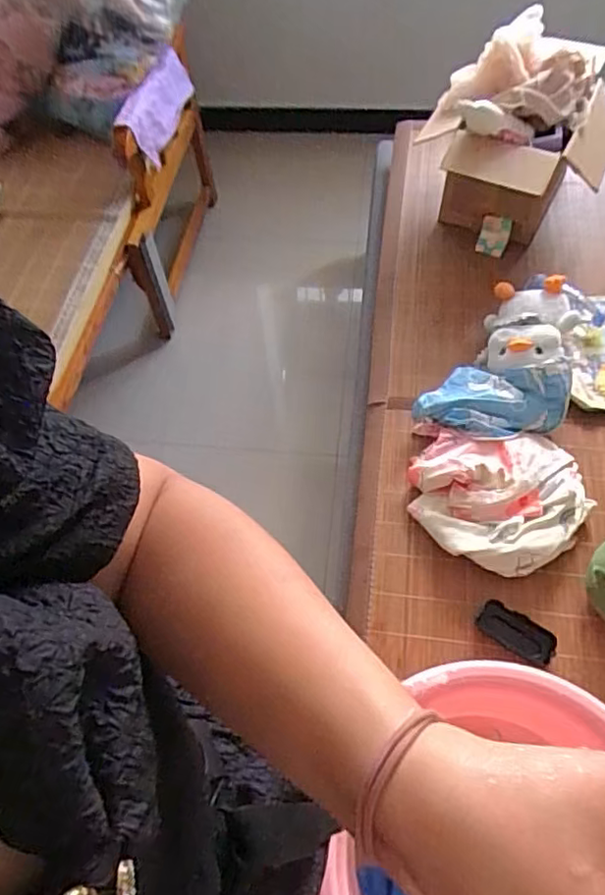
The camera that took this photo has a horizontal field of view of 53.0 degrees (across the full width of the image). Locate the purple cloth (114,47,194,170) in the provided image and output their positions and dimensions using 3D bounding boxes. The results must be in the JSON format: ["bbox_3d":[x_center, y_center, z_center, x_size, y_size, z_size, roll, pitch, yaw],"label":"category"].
[{"bbox_3d":[-0.373,-0.891,1.571,0.088,0.125,0.341,3,58,6],"label":"purple cloth"}]

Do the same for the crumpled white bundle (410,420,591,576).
[{"bbox_3d":[0.299,0.068,0.982,0.297,0.078,0.258,27,63,19],"label":"crumpled white bundle"}]

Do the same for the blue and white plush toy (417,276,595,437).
[{"bbox_3d":[0.402,-0.168,1.102,0.217,0.105,0.423,30,64,20],"label":"blue and white plush toy"}]

